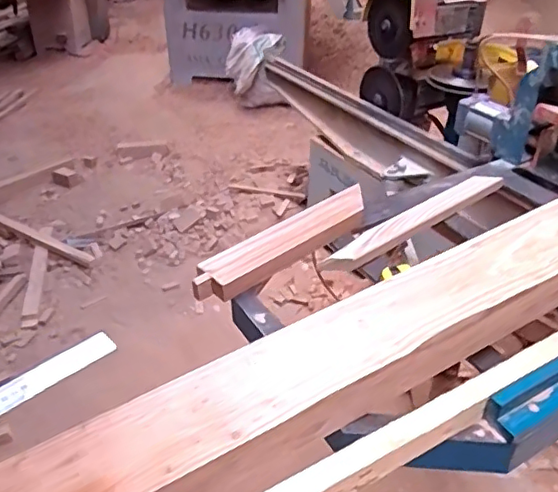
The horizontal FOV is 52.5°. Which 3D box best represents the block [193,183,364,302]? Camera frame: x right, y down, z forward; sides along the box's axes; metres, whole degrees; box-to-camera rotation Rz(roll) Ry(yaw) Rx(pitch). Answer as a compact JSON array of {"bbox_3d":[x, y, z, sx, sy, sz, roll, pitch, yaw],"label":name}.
[{"bbox_3d":[0.030,-0.018,1.112,0.473,0.041,0.093,-28,45,-35],"label":"block"}]

